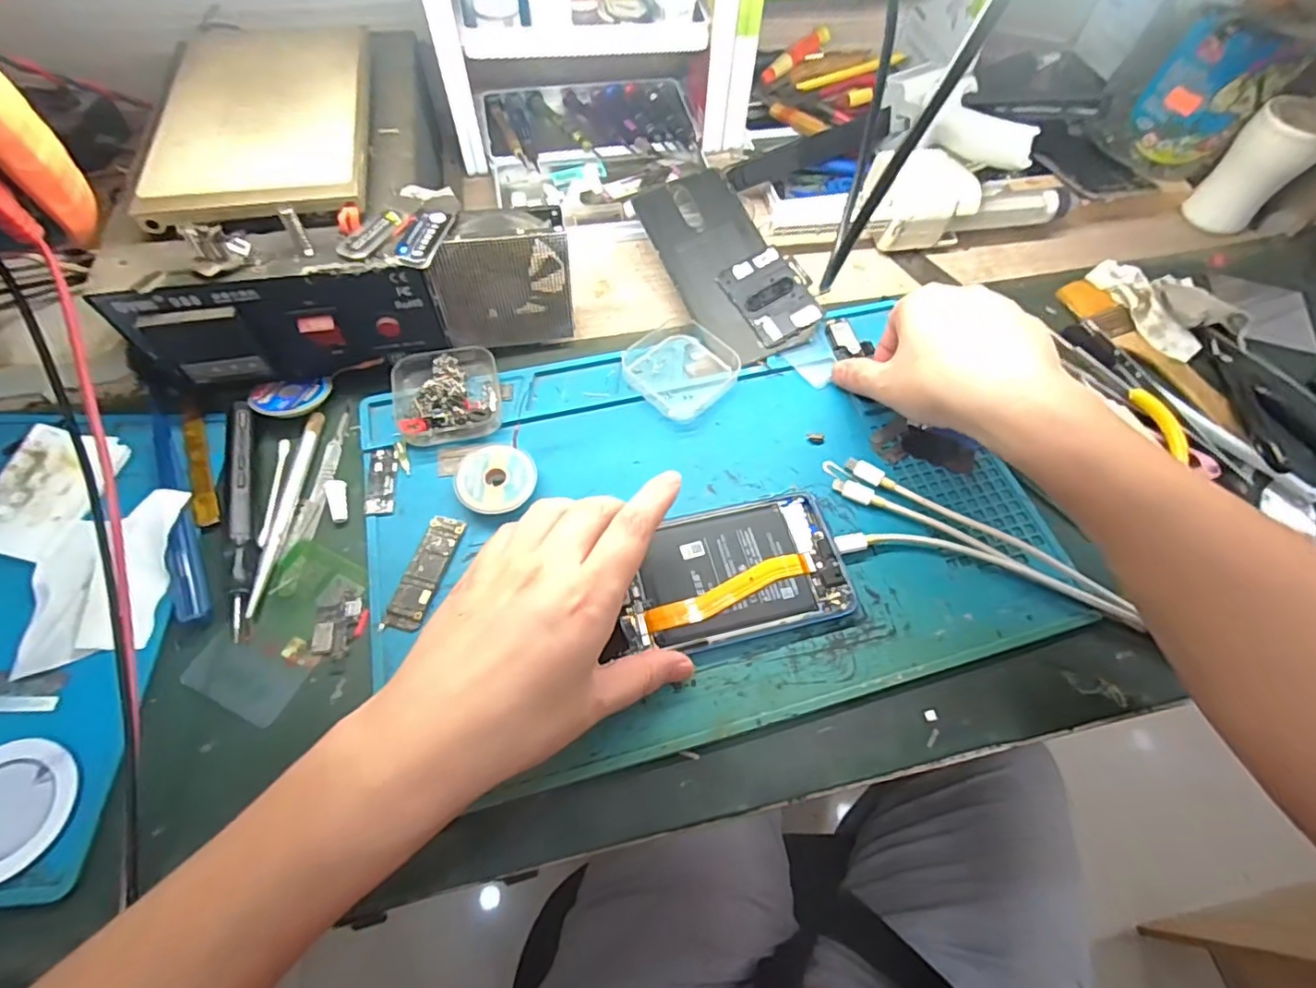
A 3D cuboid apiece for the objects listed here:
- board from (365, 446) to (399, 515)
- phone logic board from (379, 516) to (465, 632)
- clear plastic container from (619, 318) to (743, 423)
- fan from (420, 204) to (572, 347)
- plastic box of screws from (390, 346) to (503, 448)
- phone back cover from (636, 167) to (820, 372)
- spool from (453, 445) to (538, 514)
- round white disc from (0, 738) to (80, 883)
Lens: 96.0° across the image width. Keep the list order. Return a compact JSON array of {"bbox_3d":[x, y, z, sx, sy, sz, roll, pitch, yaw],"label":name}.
[{"bbox_3d":[-0.160,-0.009,0.343,0.016,0.004,0.044,-5,63,-5],"label":"board"},{"bbox_3d":[-0.124,0.041,0.318,0.020,0.005,0.065,14,63,4],"label":"phone logic board"},{"bbox_3d":[0.015,-0.083,0.385,0.065,0.015,0.065,-38,70,-20],"label":"clear plastic container"},{"bbox_3d":[-0.095,-0.131,0.364,0.080,0.079,0.029,-14,64,-10],"label":"fan"},{"bbox_3d":[-0.130,-0.064,0.364,0.061,0.019,0.066,-11,64,-8],"label":"plastic box of screws"},{"bbox_3d":[0.044,-0.164,0.424,0.071,0.005,0.161,-27,74,-4],"label":"phone back cover"},{"bbox_3d":[-0.093,-0.008,0.340,0.047,0.009,0.042,22,64,9],"label":"spool"},{"bbox_3d":[-0.285,0.137,0.256,0.052,0.006,0.055,1,63,-2],"label":"round white disc"}]

